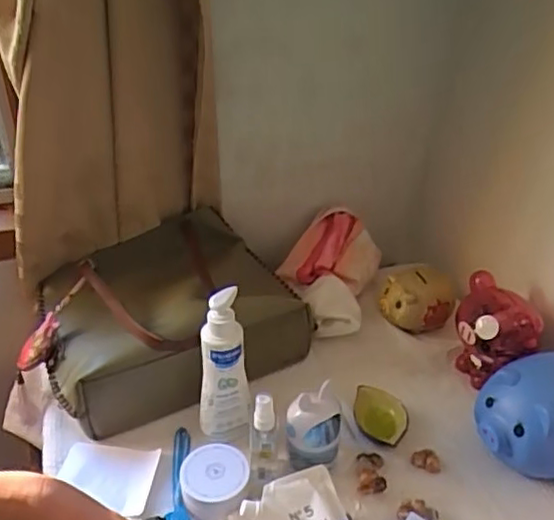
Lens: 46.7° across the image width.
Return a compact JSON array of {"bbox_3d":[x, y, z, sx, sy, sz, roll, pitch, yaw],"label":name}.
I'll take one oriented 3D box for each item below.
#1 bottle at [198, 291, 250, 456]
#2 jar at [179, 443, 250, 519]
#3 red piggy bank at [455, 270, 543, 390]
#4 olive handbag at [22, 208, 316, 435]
[{"bbox_3d":[-0.062,0.134,0.760,0.056,0.210,0.048,2,35,1],"label":"bottle"},{"bbox_3d":[-0.070,0.250,0.721,0.074,0.035,0.077,1,35,-1],"label":"jar"},{"bbox_3d":[0.297,0.106,0.873,0.104,0.117,0.116,10,36,13],"label":"red piggy bank"},{"bbox_3d":[-0.162,0.071,0.897,0.374,0.132,0.293,-16,38,-23],"label":"olive handbag"}]

